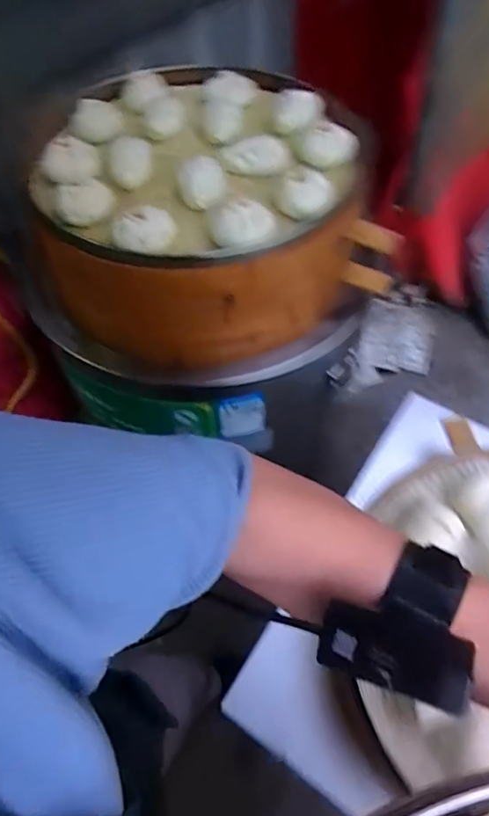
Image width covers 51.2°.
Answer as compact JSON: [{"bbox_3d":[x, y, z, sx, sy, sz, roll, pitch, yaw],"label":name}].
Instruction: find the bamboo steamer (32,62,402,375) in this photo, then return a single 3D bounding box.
[{"bbox_3d":[-0.055,-0.275,0.766,0.430,0.203,0.389,-18,57,-8],"label":"bamboo steamer"}]

